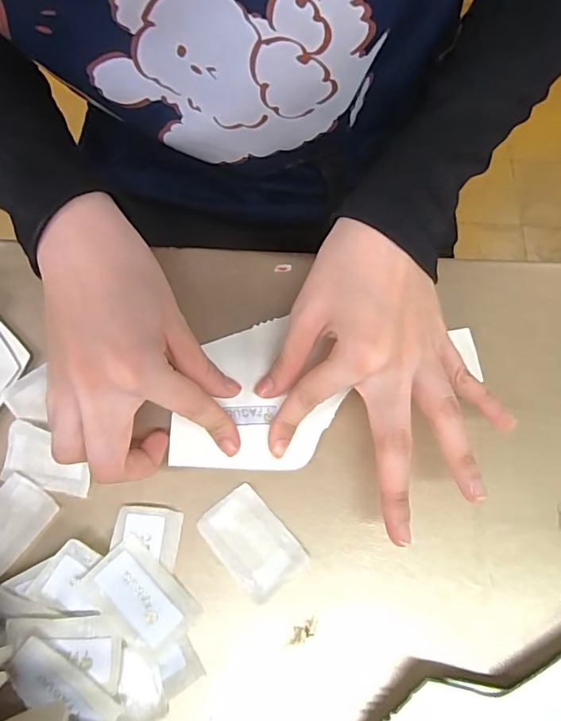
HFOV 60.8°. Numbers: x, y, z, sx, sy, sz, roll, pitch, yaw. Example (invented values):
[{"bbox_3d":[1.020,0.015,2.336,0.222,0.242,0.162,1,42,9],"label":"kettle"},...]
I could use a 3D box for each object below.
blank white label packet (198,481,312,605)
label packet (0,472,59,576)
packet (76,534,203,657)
[{"bbox_3d":[-0.015,0.097,0.255,0.036,0.004,0.053,-39,73,-13],"label":"blank white label packet"},{"bbox_3d":[-0.152,0.092,0.259,0.035,0.004,0.056,32,73,13],"label":"label packet"},{"bbox_3d":[-0.071,0.120,0.242,0.055,0.004,0.036,45,61,6],"label":"packet"}]

